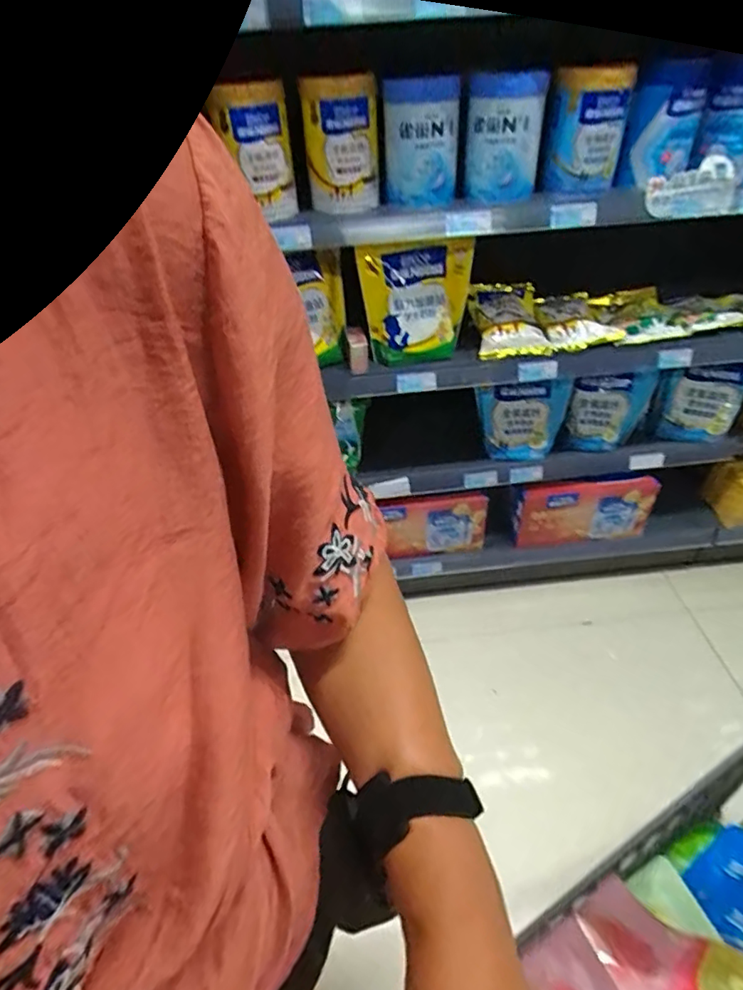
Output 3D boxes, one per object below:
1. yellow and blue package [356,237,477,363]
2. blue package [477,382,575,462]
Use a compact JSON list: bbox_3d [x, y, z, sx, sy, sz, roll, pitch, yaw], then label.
[{"bbox_3d":[0.094,-0.406,1.137,0.228,0.215,0.099,-3,42,1],"label":"yellow and blue package"},{"bbox_3d":[0.371,-0.185,1.329,0.208,0.227,0.061,2,42,6],"label":"blue package"}]

